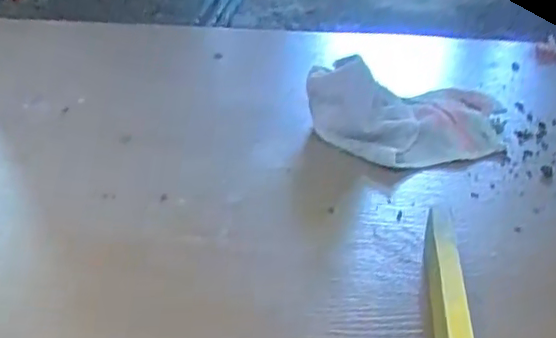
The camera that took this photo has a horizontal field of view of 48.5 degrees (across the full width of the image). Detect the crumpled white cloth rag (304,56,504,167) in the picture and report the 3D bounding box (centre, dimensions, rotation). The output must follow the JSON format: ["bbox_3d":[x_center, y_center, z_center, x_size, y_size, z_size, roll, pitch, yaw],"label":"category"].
[{"bbox_3d":[0.185,-0.085,0.803,0.240,0.100,0.148,-13,36,-19],"label":"crumpled white cloth rag"}]

